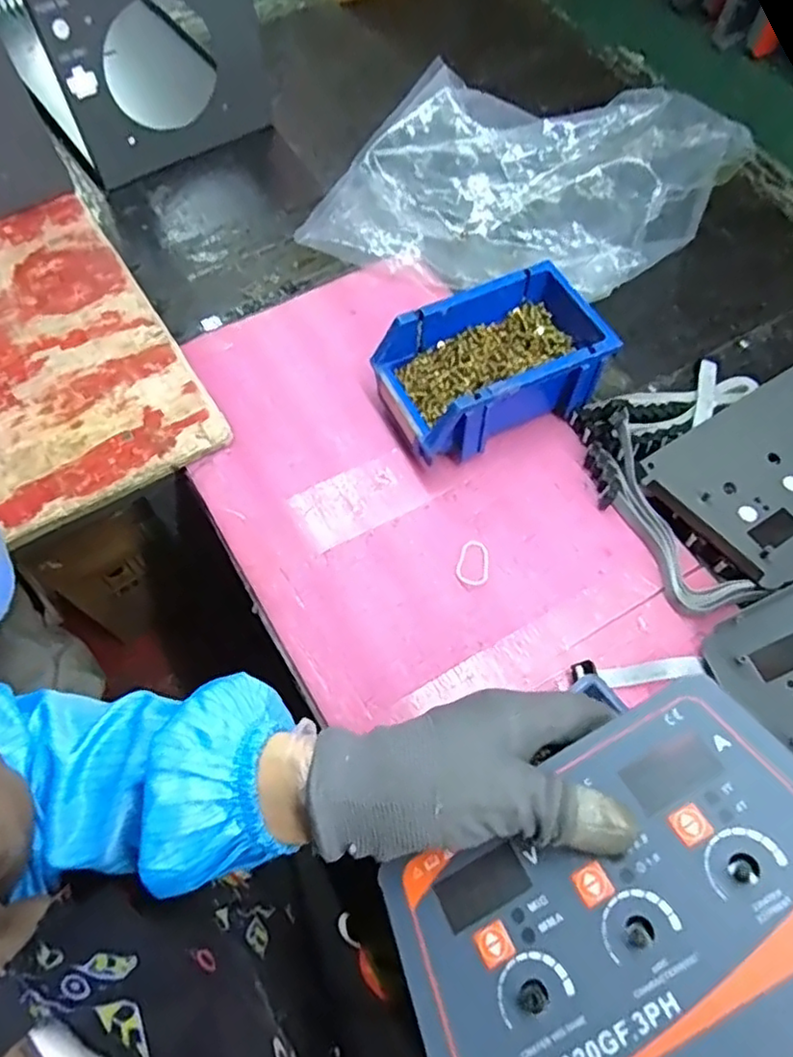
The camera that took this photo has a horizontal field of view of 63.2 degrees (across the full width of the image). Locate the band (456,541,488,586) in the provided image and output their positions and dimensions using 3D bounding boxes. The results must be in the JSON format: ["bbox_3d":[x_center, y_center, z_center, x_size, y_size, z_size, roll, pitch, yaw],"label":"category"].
[{"bbox_3d":[0.055,0.024,0.462,0.023,0.004,0.035,3,63,2],"label":"band"}]

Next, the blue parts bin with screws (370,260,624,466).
[{"bbox_3d":[0.074,-0.124,0.498,0.166,0.073,0.102,-23,65,-11],"label":"blue parts bin with screws"}]

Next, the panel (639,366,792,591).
[{"bbox_3d":[0.300,-0.046,0.489,0.197,0.025,0.129,-31,67,-15],"label":"panel"}]

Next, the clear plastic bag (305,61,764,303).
[{"bbox_3d":[0.125,-0.335,0.611,0.358,0.079,0.276,21,65,11],"label":"clear plastic bag"}]

